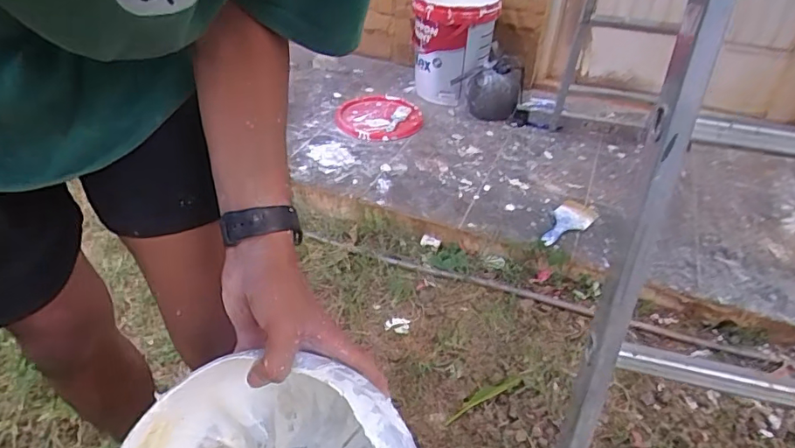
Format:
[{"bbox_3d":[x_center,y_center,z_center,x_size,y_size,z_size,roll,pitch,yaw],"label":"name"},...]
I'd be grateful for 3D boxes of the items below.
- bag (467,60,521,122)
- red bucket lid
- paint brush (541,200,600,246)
[{"bbox_3d":[0.350,-0.473,1.868,0.177,0.186,0.103,-5,38,-10],"label":"bag"},{"bbox_3d":[-0.069,-0.382,1.880,0.287,0.032,0.313,2,37,-2],"label":"red bucket lid"},{"bbox_3d":[0.465,-0.004,1.441,0.108,0.024,0.246,31,45,32],"label":"paint brush"}]

